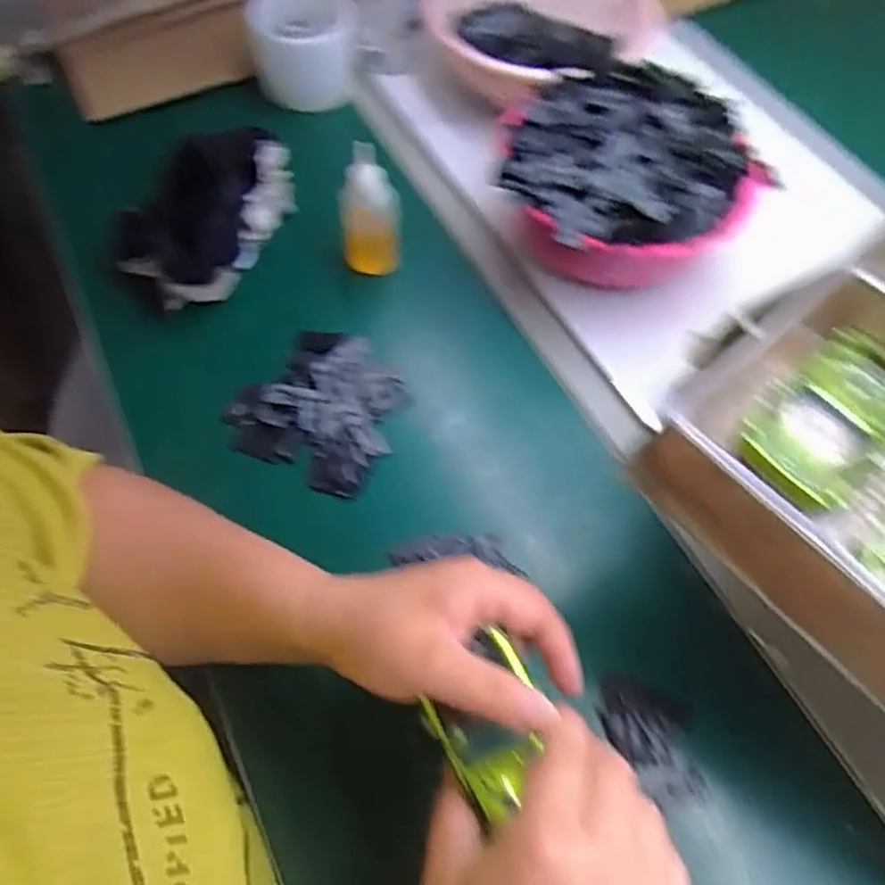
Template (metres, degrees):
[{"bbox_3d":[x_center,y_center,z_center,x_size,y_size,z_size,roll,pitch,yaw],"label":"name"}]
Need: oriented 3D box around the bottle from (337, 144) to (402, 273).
[{"bbox_3d":[-0.057,-0.186,0.569,0.042,0.097,0.043,1,59,-2],"label":"bottle"}]

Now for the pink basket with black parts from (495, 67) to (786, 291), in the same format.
[{"bbox_3d":[0.141,-0.197,0.566,0.197,0.112,0.182,1,59,-2],"label":"pink basket with black parts"}]

